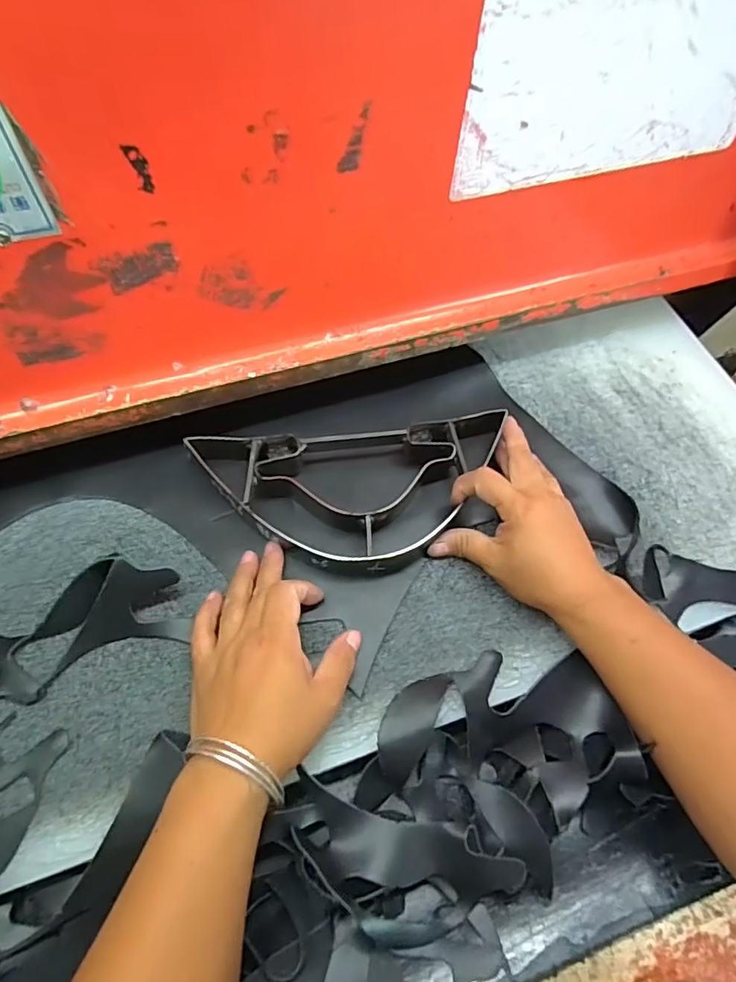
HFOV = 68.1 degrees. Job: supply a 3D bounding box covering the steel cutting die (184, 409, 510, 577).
[{"bbox_3d":[-0.009,0.006,0.436,0.247,0.036,0.119,-5,62,-7],"label":"steel cutting die"}]

